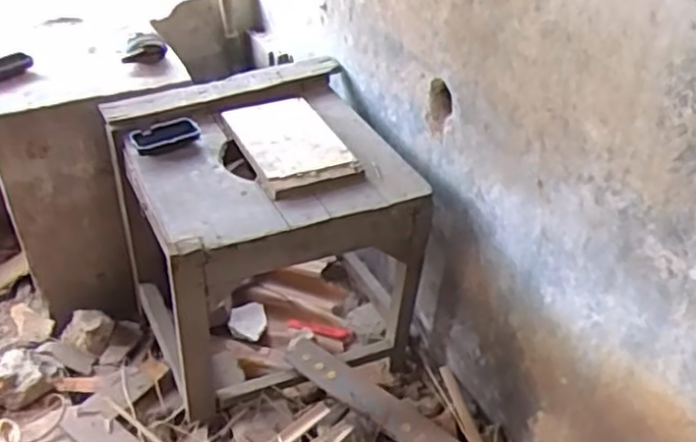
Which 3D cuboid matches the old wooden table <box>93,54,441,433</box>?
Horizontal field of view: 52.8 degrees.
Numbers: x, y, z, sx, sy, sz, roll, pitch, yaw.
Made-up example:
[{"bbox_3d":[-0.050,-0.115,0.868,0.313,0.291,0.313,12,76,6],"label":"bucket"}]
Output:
[{"bbox_3d":[-0.141,0.043,1.282,0.437,0.451,0.456,-16,40,-20],"label":"old wooden table"}]

